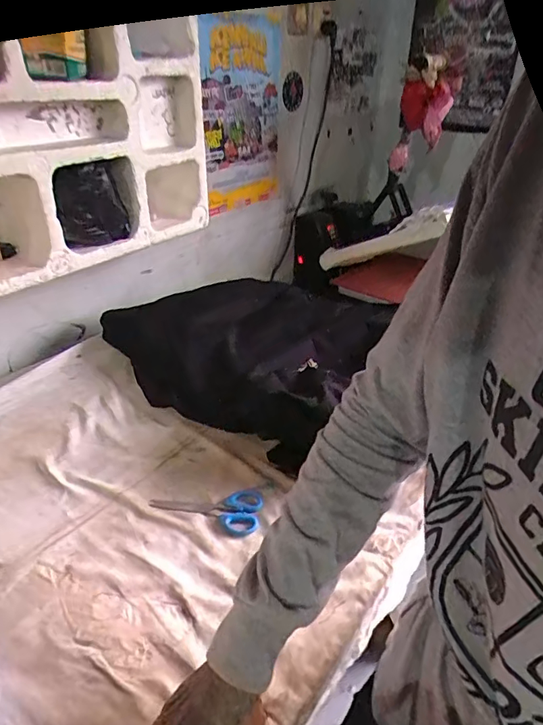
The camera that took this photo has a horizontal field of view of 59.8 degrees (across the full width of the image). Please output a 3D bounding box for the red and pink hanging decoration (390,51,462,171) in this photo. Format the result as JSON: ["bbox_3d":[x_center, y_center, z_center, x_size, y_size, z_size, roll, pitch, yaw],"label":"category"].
[{"bbox_3d":[0.407,-0.654,1.263,0.110,0.319,0.137,-2,63,-8],"label":"red and pink hanging decoration"}]

